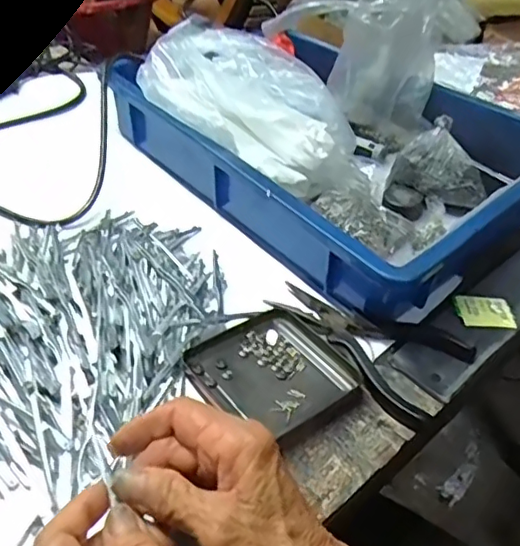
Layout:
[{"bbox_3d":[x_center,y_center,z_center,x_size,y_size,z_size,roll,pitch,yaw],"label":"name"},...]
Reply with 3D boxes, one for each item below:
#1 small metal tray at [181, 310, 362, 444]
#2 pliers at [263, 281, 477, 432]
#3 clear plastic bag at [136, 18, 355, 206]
[{"bbox_3d":[0.006,0.068,0.409,0.096,0.009,0.096,-25,49,-31],"label":"small metal tray"},{"bbox_3d":[0.078,0.046,0.435,0.148,0.014,0.088,33,47,28],"label":"pliers"},{"bbox_3d":[-0.009,-0.157,0.535,0.204,0.083,0.078,33,42,2],"label":"clear plastic bag"}]

